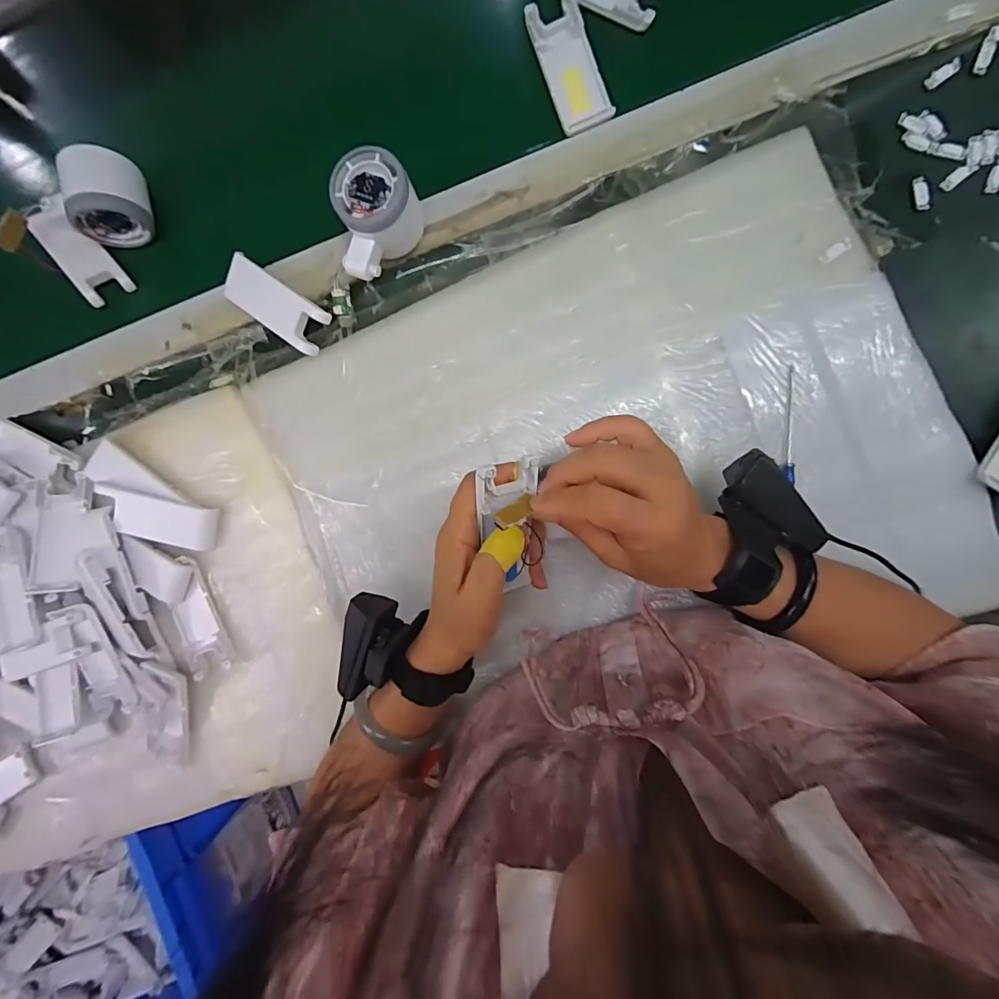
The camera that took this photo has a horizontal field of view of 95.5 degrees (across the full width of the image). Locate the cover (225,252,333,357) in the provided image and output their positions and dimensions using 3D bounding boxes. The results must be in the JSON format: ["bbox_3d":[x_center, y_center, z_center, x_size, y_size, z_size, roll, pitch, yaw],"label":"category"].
[{"bbox_3d":[-0.189,-0.164,0.386,0.098,0.021,0.040,36,94,6],"label":"cover"}]

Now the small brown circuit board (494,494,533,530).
[{"bbox_3d":[0.010,0.009,0.274,0.029,0.004,0.013,-31,85,-19],"label":"small brown circuit board"}]

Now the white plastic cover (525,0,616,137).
[{"bbox_3d":[0.056,-0.343,0.360,0.041,0.011,0.101,-19,87,7],"label":"white plastic cover"}]

